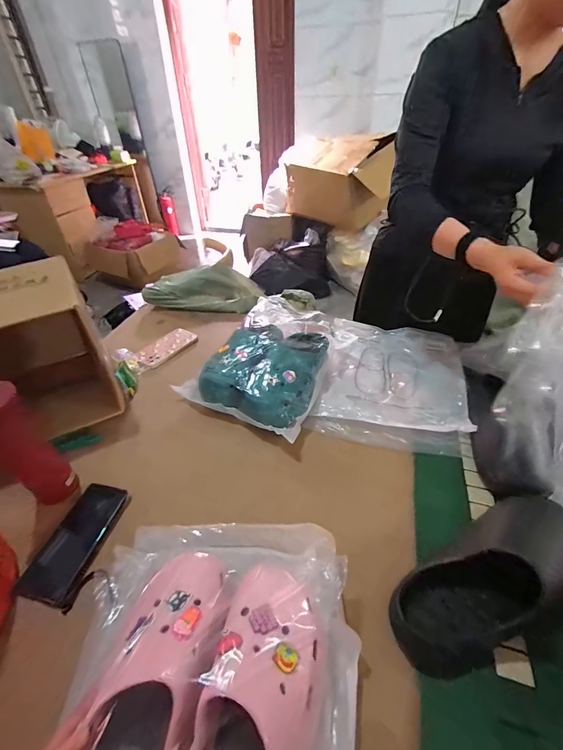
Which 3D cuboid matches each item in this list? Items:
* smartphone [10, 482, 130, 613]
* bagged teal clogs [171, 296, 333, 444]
[{"bbox_3d":[-0.299,0.245,0.493,0.089,0.012,0.160,6,48,13],"label":"smartphone"},{"bbox_3d":[-0.023,-0.042,0.738,0.261,0.121,0.333,18,44,21],"label":"bagged teal clogs"}]

